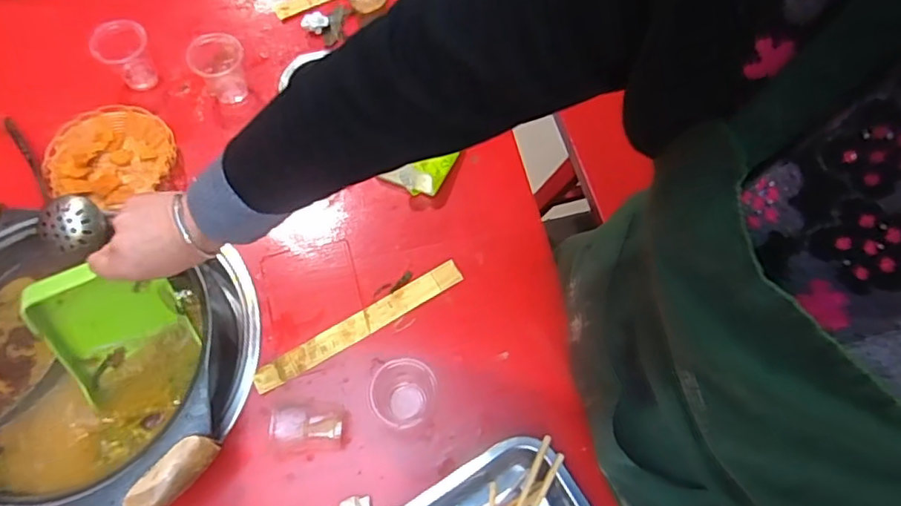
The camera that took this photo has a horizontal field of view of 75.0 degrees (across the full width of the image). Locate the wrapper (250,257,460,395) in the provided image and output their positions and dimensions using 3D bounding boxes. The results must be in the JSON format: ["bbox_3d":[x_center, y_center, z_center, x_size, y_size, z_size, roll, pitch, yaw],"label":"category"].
[{"bbox_3d":[-0.104,0.082,0.685,0.262,0.007,0.030,-29,73,-12],"label":"wrapper"}]

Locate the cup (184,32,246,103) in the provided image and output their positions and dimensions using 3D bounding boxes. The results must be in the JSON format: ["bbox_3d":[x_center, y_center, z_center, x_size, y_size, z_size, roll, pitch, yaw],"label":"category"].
[{"bbox_3d":[-0.305,-0.245,0.783,0.068,0.068,0.060,-25,72,-11],"label":"cup"}]

